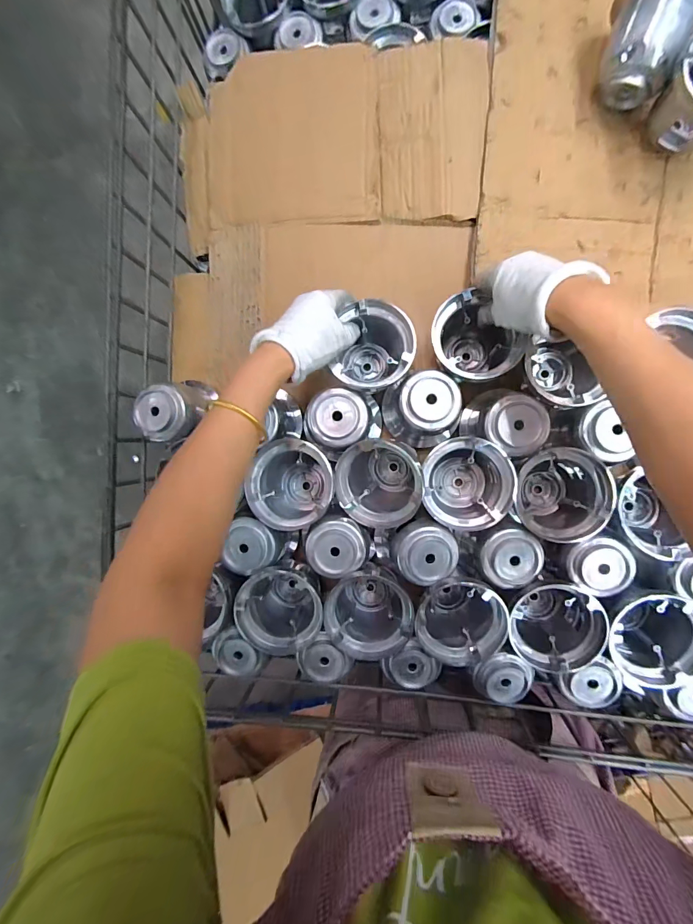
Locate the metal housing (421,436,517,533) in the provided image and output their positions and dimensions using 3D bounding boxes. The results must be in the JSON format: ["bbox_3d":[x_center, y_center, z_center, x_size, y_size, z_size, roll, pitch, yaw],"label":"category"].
[{"bbox_3d":[0.128,0.023,0.423,0.091,0.073,0.091,0,93,6],"label":"metal housing"}]

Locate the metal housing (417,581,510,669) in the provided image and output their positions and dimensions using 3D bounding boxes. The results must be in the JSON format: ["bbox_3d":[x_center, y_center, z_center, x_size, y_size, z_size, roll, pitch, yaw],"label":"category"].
[{"bbox_3d":[0.121,0.170,0.427,0.093,0.070,0.089,-2,92,6],"label":"metal housing"}]

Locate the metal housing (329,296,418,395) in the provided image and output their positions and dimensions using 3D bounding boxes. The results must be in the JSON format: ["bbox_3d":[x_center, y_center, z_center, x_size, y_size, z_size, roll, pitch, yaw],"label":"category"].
[{"bbox_3d":[0.032,-0.121,0.428,0.081,0.079,0.090,12,92,5],"label":"metal housing"}]

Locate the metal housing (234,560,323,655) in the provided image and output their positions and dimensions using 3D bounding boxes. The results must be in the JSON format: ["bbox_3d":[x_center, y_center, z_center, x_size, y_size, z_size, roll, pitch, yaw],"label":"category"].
[{"bbox_3d":[-0.071,0.160,0.443,0.088,0.076,0.093,0,93,6],"label":"metal housing"}]

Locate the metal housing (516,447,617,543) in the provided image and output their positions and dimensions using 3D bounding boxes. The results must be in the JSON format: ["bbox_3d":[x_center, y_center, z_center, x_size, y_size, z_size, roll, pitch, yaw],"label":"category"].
[{"bbox_3d":[0.224,0.035,0.421,0.087,0.076,0.087,-11,91,6],"label":"metal housing"}]

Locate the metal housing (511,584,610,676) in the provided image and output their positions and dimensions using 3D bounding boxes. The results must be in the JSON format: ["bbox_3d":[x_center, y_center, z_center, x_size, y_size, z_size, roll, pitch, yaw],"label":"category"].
[{"bbox_3d":[0.219,0.174,0.423,0.091,0.073,0.089,-3,92,6],"label":"metal housing"}]

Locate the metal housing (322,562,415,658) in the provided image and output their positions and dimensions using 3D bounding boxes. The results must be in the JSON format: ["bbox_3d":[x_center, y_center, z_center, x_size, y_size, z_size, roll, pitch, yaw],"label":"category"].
[{"bbox_3d":[0.026,0.166,0.437,0.090,0.073,0.088,0,93,6],"label":"metal housing"}]

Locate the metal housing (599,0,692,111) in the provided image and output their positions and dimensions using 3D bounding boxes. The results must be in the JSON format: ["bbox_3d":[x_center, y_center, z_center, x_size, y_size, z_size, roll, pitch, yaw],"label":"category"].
[{"bbox_3d":[0.299,-0.427,0.388,0.088,0.077,0.080,31,95,4],"label":"metal housing"}]

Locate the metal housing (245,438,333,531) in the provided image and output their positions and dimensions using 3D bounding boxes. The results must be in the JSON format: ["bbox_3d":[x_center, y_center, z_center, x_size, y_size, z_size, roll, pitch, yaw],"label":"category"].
[{"bbox_3d":[-0.056,0.022,0.433,0.093,0.076,0.090,0,93,6],"label":"metal housing"}]

